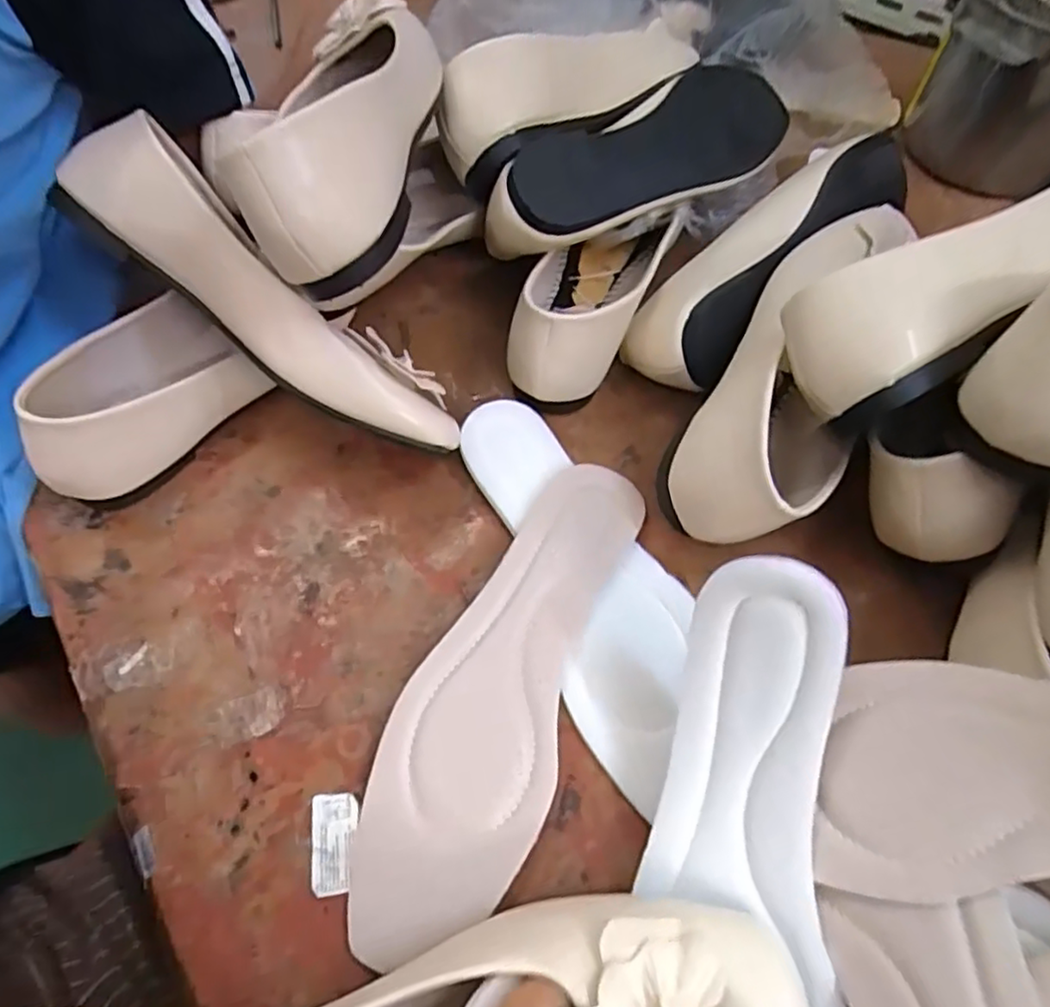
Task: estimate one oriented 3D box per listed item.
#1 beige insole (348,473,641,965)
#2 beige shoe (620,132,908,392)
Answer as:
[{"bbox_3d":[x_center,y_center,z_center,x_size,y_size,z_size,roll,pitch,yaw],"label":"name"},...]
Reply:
[{"bbox_3d":[-0.009,0.082,0.318,0.075,0.011,0.245,20,62,12],"label":"beige insole"},{"bbox_3d":[0.162,-0.158,0.419,0.241,0.054,0.079,-35,65,-18],"label":"beige shoe"}]

